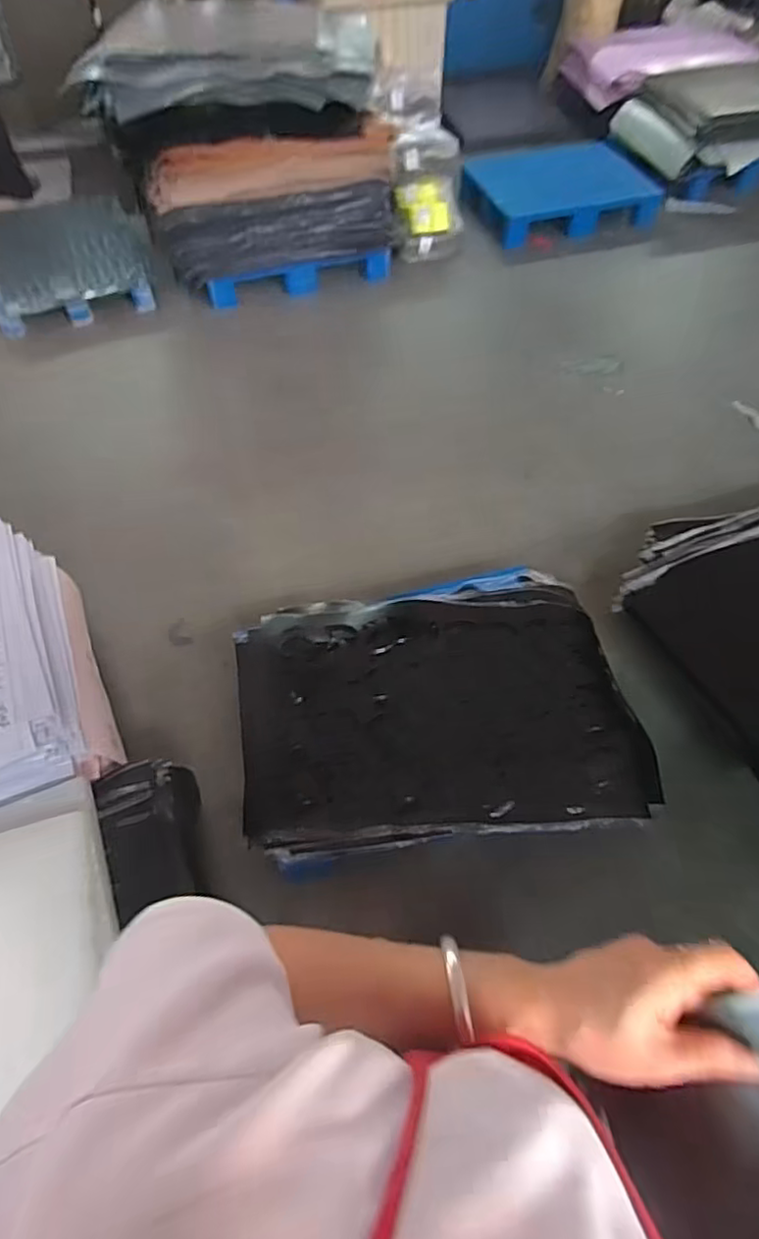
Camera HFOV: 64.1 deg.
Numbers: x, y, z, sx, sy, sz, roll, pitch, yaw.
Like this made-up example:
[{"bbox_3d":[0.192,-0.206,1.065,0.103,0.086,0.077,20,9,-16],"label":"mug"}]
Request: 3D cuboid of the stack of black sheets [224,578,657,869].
[{"bbox_3d":[0.135,0.182,1.417,0.919,0.110,0.622,-5,57,-3],"label":"stack of black sheets"}]

